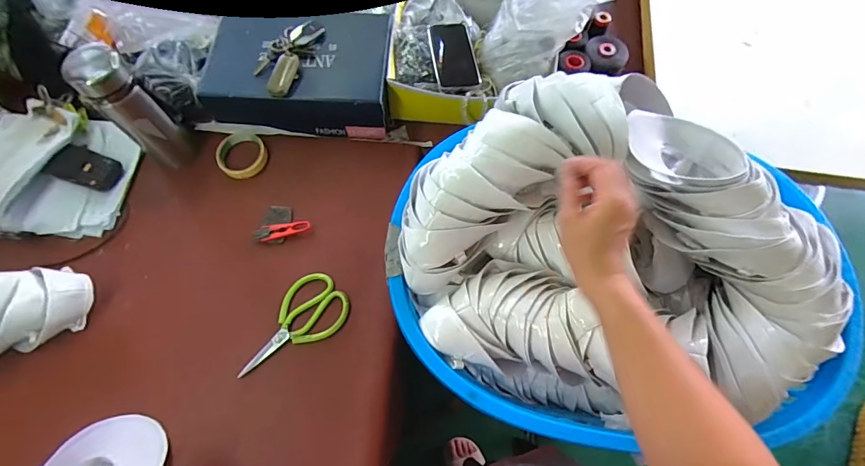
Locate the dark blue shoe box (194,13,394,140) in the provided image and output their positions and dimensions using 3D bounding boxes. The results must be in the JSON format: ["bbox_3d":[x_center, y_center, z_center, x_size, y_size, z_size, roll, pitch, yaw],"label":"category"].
[{"bbox_3d":[-0.237,-0.297,0.785,0.313,0.106,0.197,1,67,0],"label":"dark blue shoe box"}]

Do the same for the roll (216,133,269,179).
[{"bbox_3d":[-0.354,-0.144,0.790,0.087,0.030,0.084,0,67,0],"label":"roll"}]

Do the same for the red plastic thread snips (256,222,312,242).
[{"bbox_3d":[-0.251,-0.006,0.712,0.089,0.009,0.026,-12,68,-5],"label":"red plastic thread snips"}]

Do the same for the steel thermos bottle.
[{"bbox_3d":[-0.485,-0.193,0.703,0.076,0.227,0.078,0,67,0],"label":"steel thermos bottle"}]

